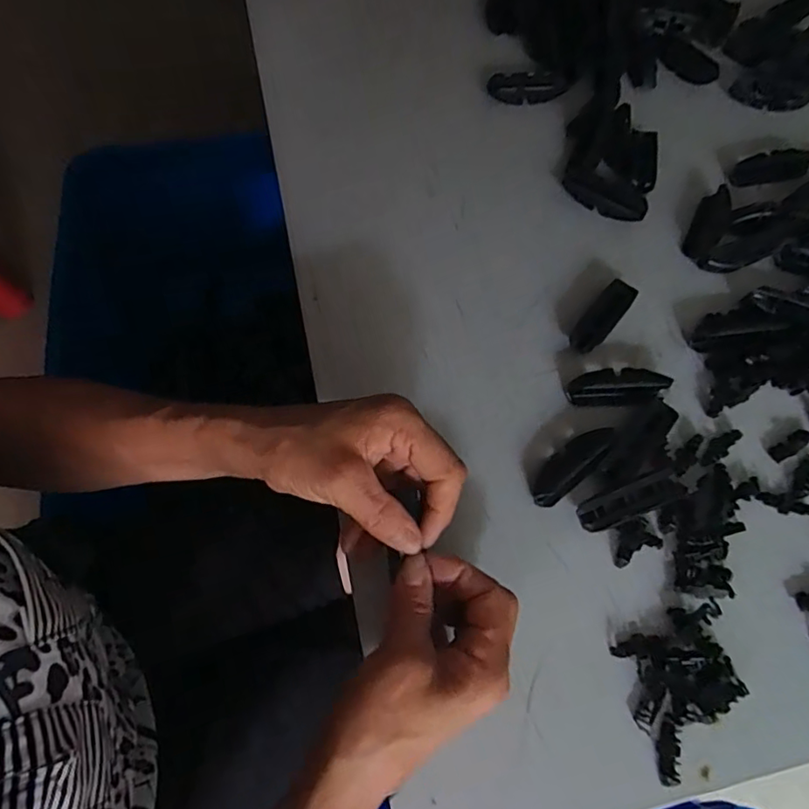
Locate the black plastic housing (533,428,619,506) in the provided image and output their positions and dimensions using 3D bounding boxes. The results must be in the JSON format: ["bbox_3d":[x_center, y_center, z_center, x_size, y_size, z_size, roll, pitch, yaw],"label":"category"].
[{"bbox_3d":[0.113,0.039,0.368,0.069,0.022,0.023,-36,72,-13],"label":"black plastic housing"}]

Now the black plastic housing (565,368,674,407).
[{"bbox_3d":[0.150,-0.012,0.393,0.068,0.016,0.025,-4,68,-1],"label":"black plastic housing"}]

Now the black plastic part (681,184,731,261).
[{"bbox_3d":[0.248,-0.147,0.450,0.025,0.018,0.064,24,70,10],"label":"black plastic part"}]

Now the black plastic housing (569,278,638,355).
[{"bbox_3d":[0.145,-0.063,0.413,0.022,0.016,0.068,37,73,14],"label":"black plastic housing"}]

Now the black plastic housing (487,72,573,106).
[{"bbox_3d":[0.114,-0.290,0.507,0.075,0.011,0.030,-2,68,0],"label":"black plastic housing"}]

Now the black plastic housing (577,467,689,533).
[{"bbox_3d":[0.148,0.062,0.360,0.077,0.020,0.020,-20,69,-7],"label":"black plastic housing"}]

